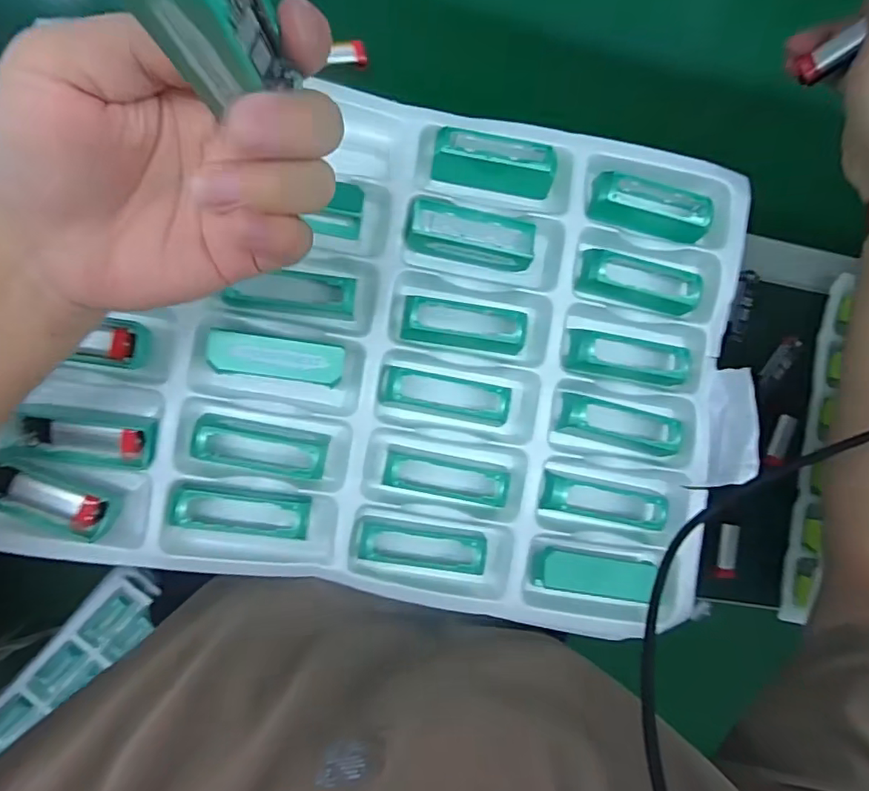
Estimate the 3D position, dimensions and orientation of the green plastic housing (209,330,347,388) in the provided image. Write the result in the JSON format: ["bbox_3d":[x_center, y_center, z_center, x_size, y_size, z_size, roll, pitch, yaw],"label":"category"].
[{"bbox_3d":[-0.094,-0.022,0.335,0.077,0.020,0.025,8,88,-7],"label":"green plastic housing"}]

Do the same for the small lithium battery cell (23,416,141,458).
[{"bbox_3d":[-0.203,0.025,0.323,0.062,0.013,0.016,8,88,-7],"label":"small lithium battery cell"}]

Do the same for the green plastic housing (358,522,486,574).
[{"bbox_3d":[-0.007,0.093,0.338,0.078,0.012,0.024,8,88,-7],"label":"green plastic housing"}]

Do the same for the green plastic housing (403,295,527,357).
[{"bbox_3d":[0.019,-0.045,0.345,0.077,0.013,0.028,7,88,-7],"label":"green plastic housing"}]

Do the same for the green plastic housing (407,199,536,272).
[{"bbox_3d":[0.024,-0.102,0.355,0.079,0.024,0.034,10,88,-7],"label":"green plastic housing"}]

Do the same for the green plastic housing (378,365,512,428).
[{"bbox_3d":[0.007,0.000,0.343,0.079,0.015,0.024,11,88,-7],"label":"green plastic housing"}]

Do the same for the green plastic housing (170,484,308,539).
[{"bbox_3d":[-0.115,0.070,0.326,0.079,0.018,0.026,8,88,-7],"label":"green plastic housing"}]

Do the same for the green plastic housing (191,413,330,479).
[{"bbox_3d":[-0.103,0.031,0.333,0.080,0.026,0.027,14,89,-18],"label":"green plastic housing"}]

